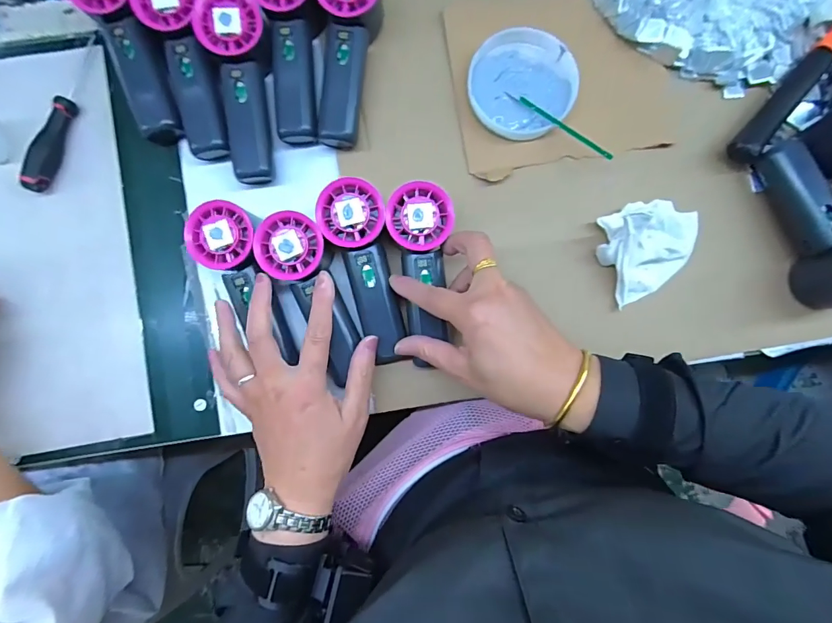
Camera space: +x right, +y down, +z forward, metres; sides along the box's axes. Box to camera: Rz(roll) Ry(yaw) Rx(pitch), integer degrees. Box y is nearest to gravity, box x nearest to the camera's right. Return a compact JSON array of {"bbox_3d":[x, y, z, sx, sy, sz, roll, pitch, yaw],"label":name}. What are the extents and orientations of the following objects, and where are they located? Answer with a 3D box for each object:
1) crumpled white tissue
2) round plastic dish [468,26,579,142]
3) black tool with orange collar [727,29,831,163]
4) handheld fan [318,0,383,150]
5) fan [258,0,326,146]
[{"bbox_3d":[0.216,-0.063,0.377,0.093,0.043,0.080,-26,86,-2],"label":"crumpled white tissue"},{"bbox_3d":[0.100,-0.215,0.398,0.097,0.019,0.099,0,86,0],"label":"round plastic dish"},{"bbox_3d":[0.353,-0.205,0.397,0.023,0.028,0.160,42,86,3],"label":"black tool with orange collar"},{"bbox_3d":[-0.061,-0.232,0.380,0.052,0.056,0.152,2,86,0],"label":"handheld fan"},{"bbox_3d":[-0.112,-0.238,0.383,0.052,0.035,0.160,-3,100,-1],"label":"fan"}]

